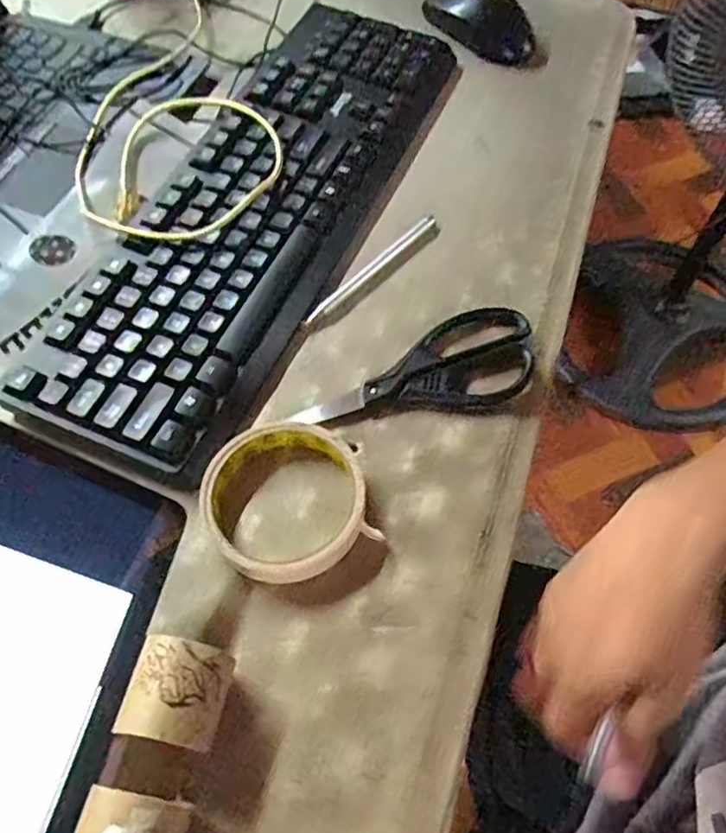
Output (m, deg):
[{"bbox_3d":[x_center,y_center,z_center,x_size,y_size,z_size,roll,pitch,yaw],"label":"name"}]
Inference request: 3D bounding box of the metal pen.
[{"bbox_3d":[0.008,-0.102,0.424,0.007,0.009,0.123,41,68,20],"label":"metal pen"}]

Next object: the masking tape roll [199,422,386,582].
[{"bbox_3d":[-0.042,0.045,0.340,0.084,0.020,0.088,0,60,0],"label":"masking tape roll"}]

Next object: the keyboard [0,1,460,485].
[{"bbox_3d":[-0.068,-0.157,0.444,0.135,0.025,0.423,22,62,12],"label":"keyboard"}]

